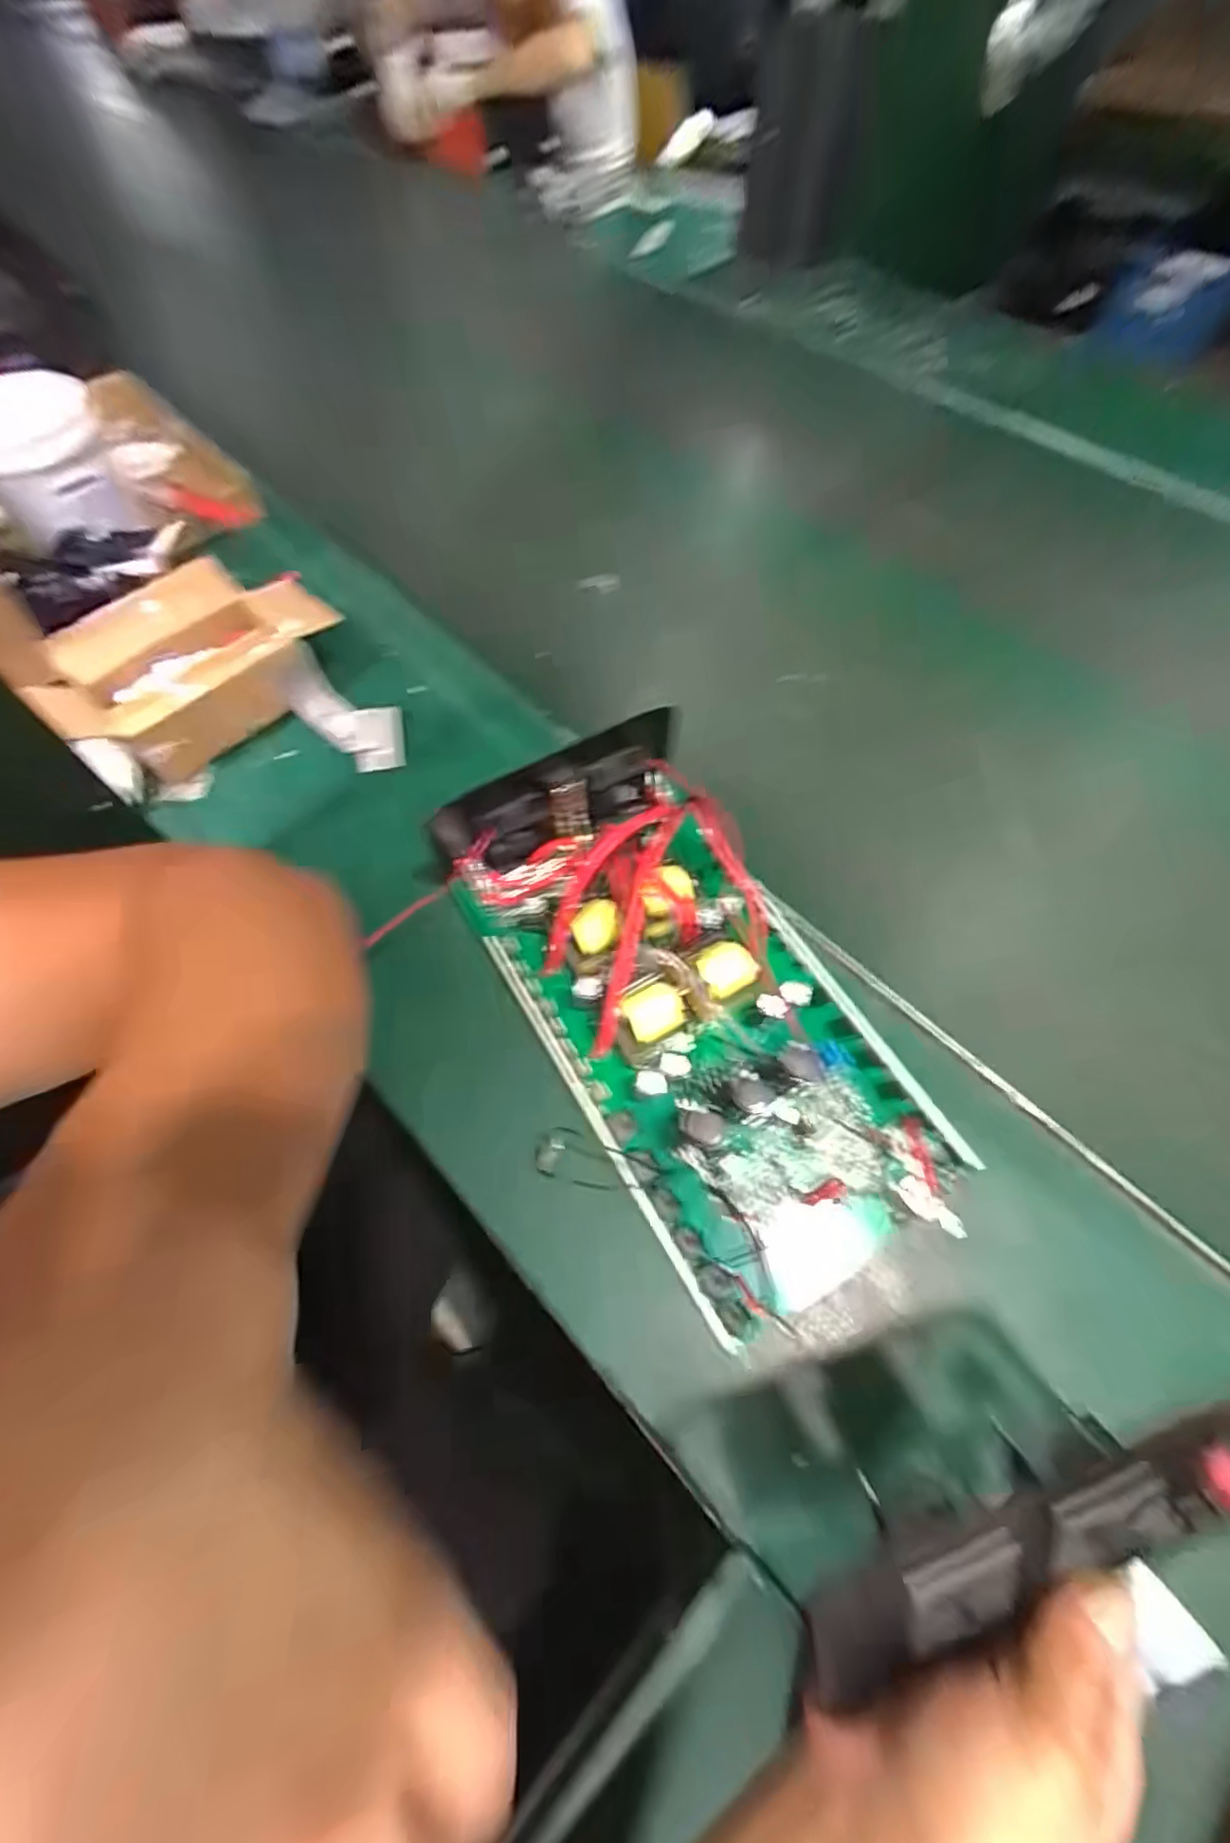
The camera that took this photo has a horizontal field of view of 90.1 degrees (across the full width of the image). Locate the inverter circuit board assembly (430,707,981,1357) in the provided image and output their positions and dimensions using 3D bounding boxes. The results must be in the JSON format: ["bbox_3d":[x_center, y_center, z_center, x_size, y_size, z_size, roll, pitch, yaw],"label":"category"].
[{"bbox_3d":[0.042,0.041,0.379,0.193,0.081,0.358,-28,66,-15],"label":"inverter circuit board assembly"}]

